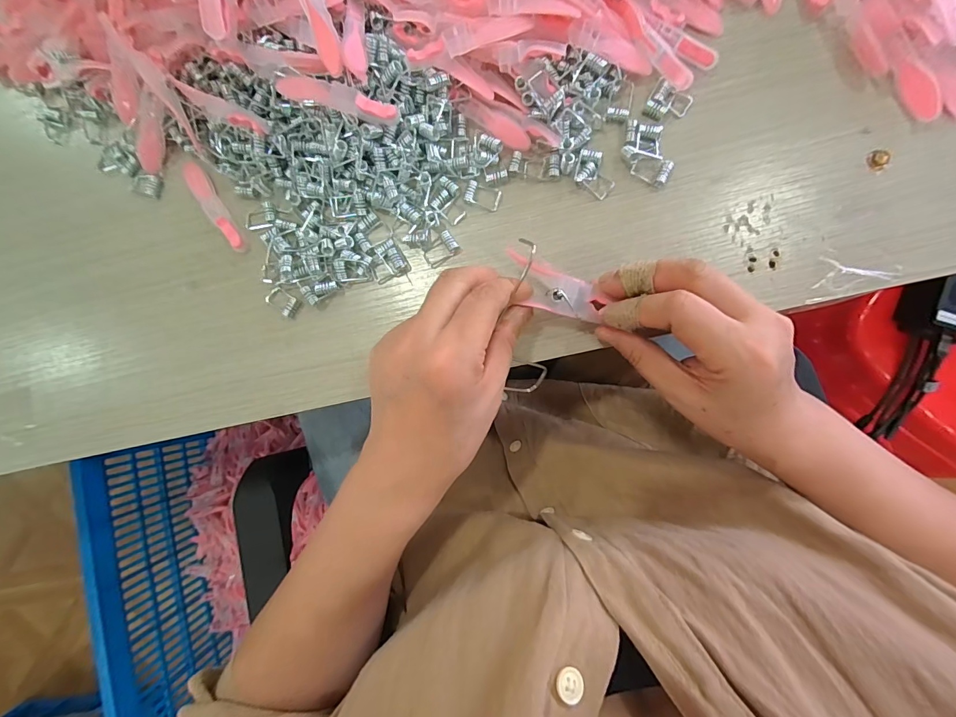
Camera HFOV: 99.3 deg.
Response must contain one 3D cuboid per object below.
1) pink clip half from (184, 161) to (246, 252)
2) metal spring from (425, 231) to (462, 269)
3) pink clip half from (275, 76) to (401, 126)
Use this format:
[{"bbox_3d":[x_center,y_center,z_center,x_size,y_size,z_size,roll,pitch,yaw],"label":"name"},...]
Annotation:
[{"bbox_3d":[-0.190,-0.109,0.290,0.012,0.005,0.077,-35,84,4],"label":"pink clip half"},{"bbox_3d":[-0.025,-0.072,0.268,0.023,0.004,0.017,-32,85,4],"label":"metal spring"},{"bbox_3d":[-0.088,-0.161,0.250,0.083,0.010,0.013,20,90,7],"label":"pink clip half"}]

